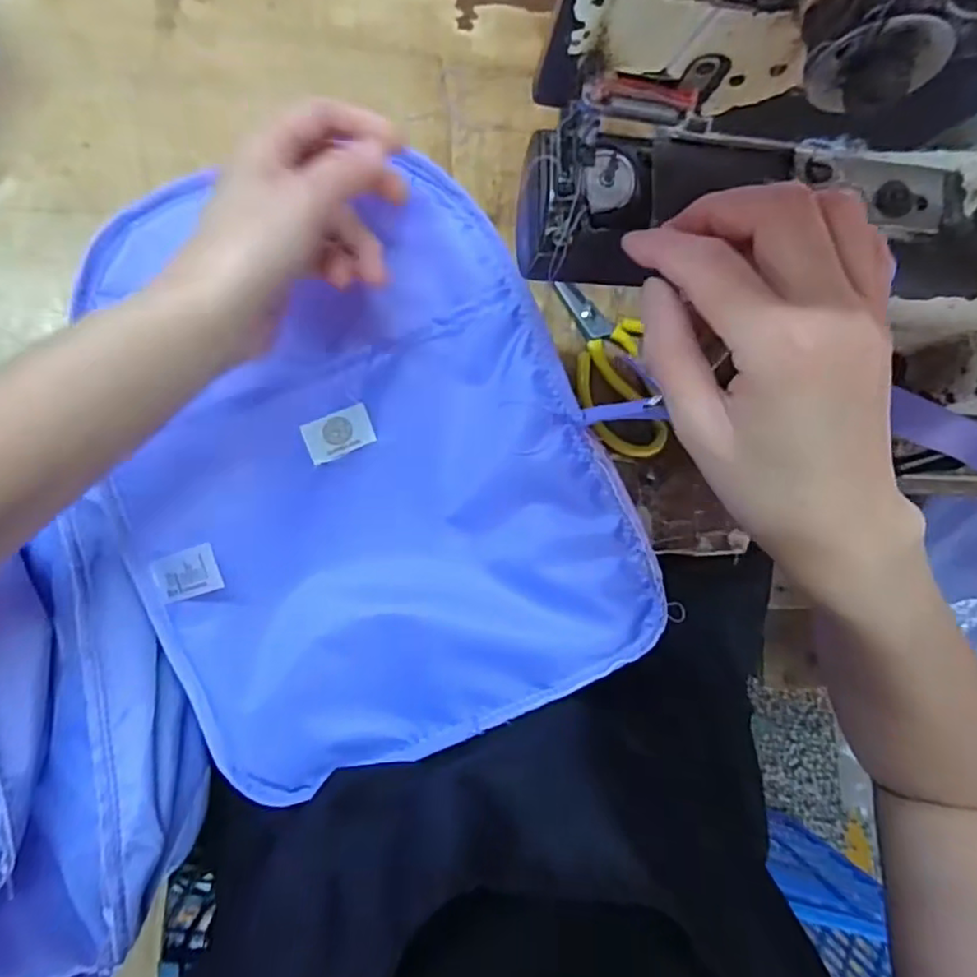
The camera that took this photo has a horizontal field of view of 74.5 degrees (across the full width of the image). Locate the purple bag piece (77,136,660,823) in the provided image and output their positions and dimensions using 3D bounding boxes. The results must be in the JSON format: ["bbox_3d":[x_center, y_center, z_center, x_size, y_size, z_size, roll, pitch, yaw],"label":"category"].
[{"bbox_3d":[-0.071,-0.007,0.376,0.264,0.041,0.328,-21,91,-8],"label":"purple bag piece"}]

